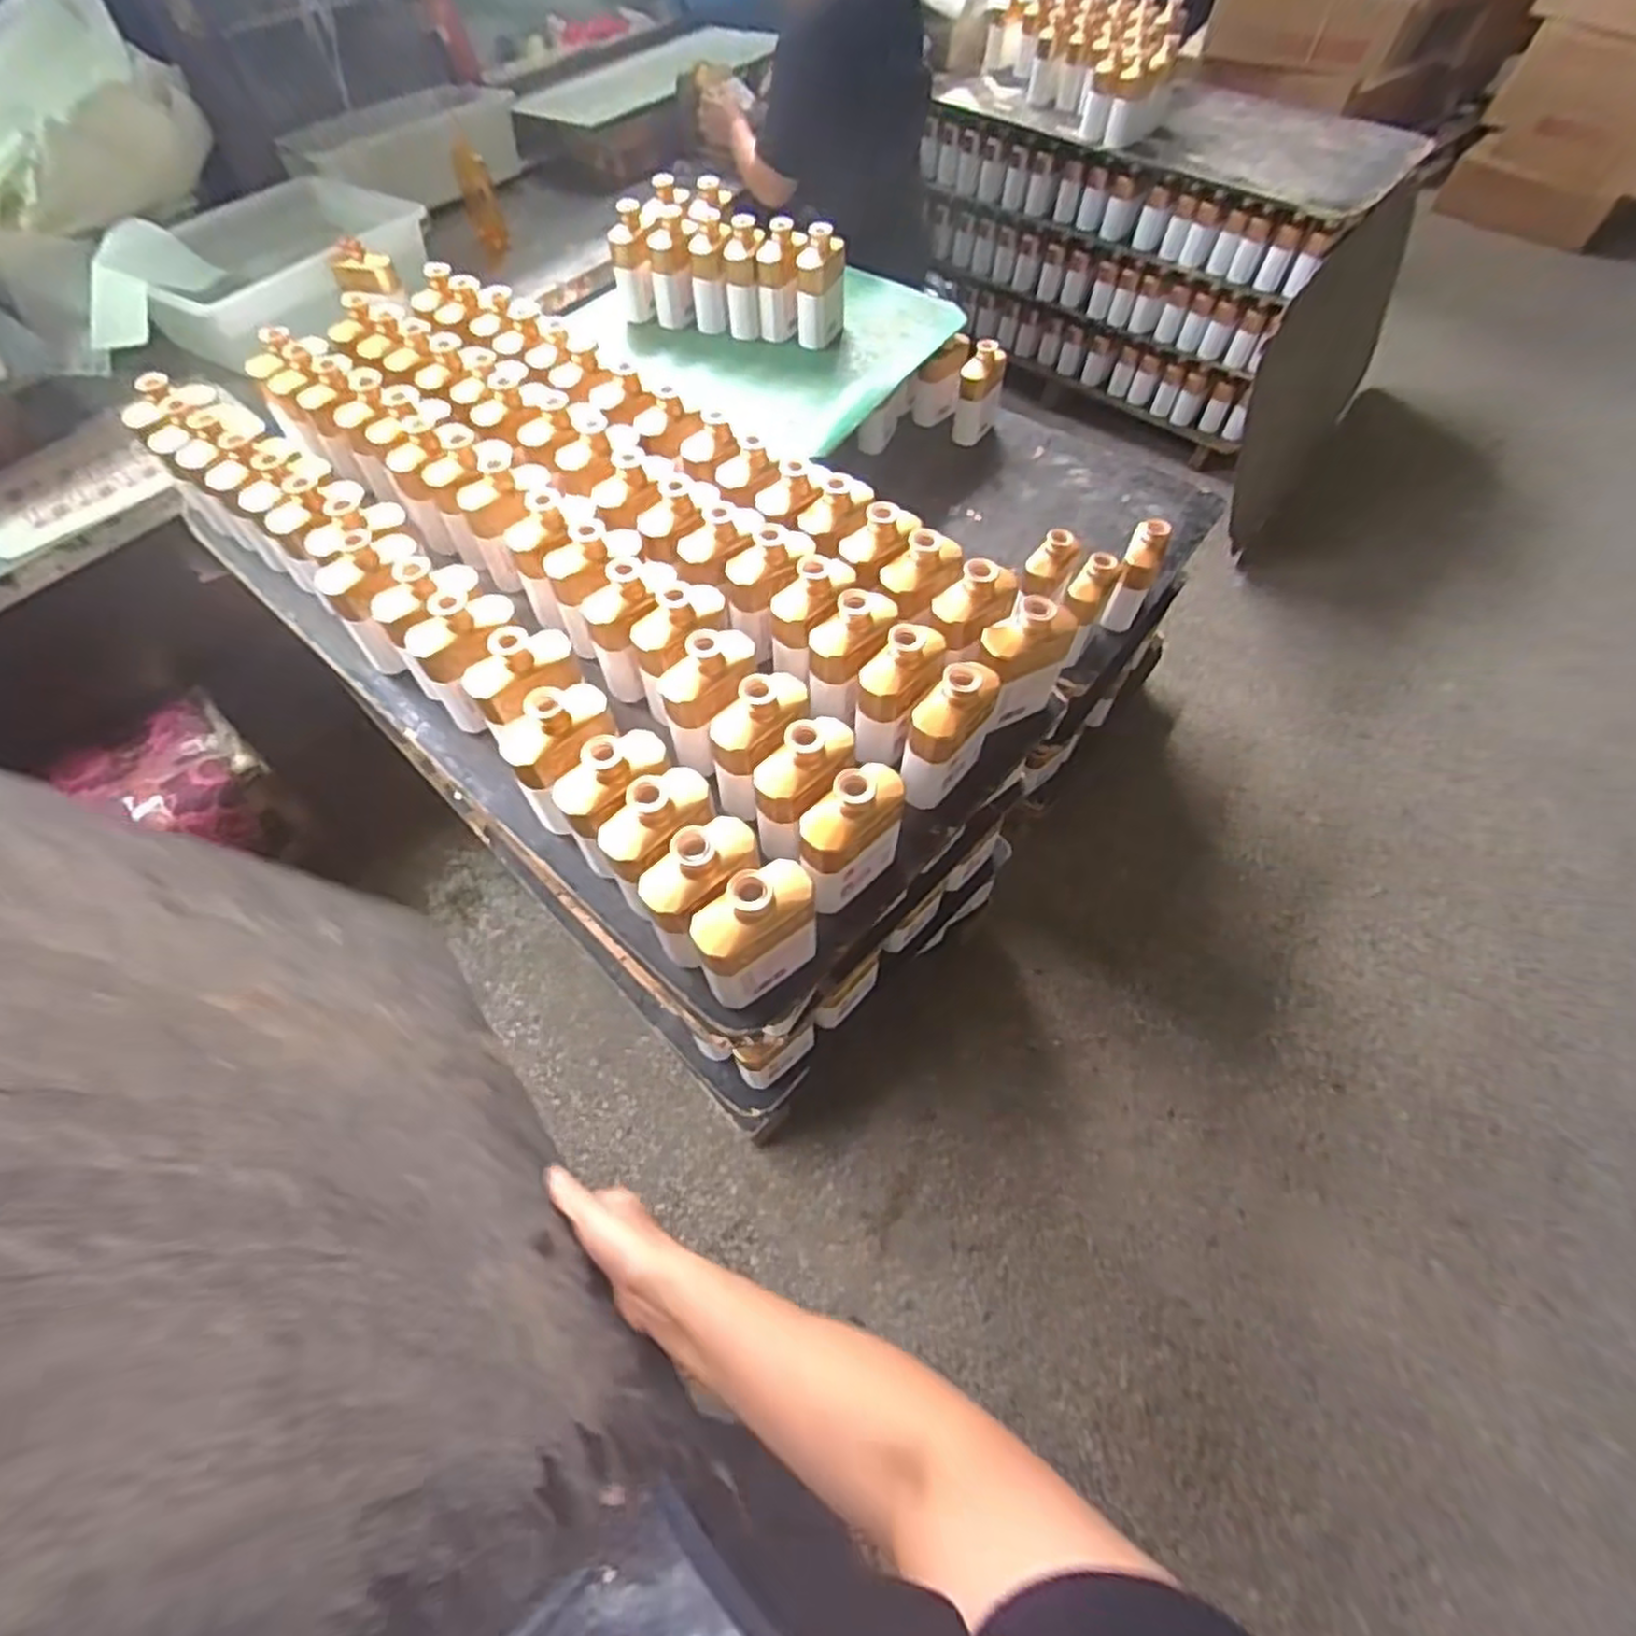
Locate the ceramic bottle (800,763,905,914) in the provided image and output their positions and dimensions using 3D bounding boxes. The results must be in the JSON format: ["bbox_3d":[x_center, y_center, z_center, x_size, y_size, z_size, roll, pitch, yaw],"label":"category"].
[{"bbox_3d":[0.031,0.019,0.754,0.131,0.151,0.054,-38,66,-19],"label":"ceramic bottle"}]

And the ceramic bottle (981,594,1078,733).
[{"bbox_3d":[0.240,-0.182,0.893,0.098,0.162,0.052,-26,63,-14],"label":"ceramic bottle"}]

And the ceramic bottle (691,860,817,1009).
[{"bbox_3d":[-0.056,0.107,0.703,0.117,0.153,0.060,-32,65,-16],"label":"ceramic bottle"}]

